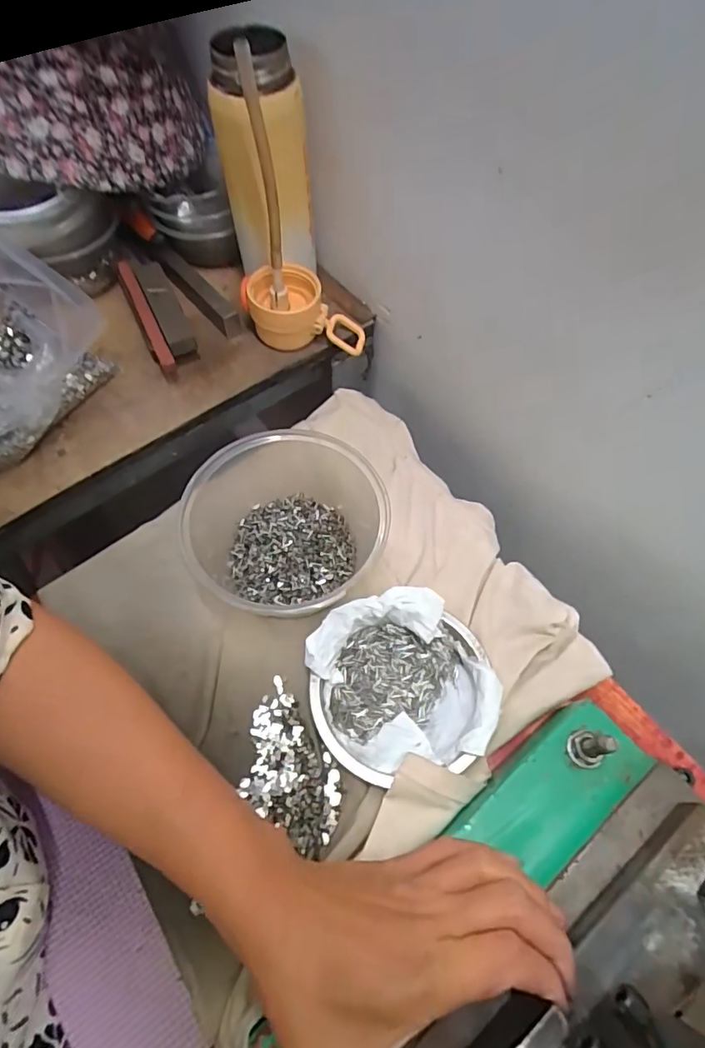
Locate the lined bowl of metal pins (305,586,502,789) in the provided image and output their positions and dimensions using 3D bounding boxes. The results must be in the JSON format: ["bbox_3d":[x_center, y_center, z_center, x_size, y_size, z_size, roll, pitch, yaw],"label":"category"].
[{"bbox_3d":[0.032,0.109,0.352,0.120,0.037,0.117,1,62,-1],"label":"lined bowl of metal pins"}]

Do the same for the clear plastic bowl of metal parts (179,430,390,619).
[{"bbox_3d":[-0.046,0.008,0.378,0.140,0.074,0.134,1,62,-1],"label":"clear plastic bowl of metal parts"}]

